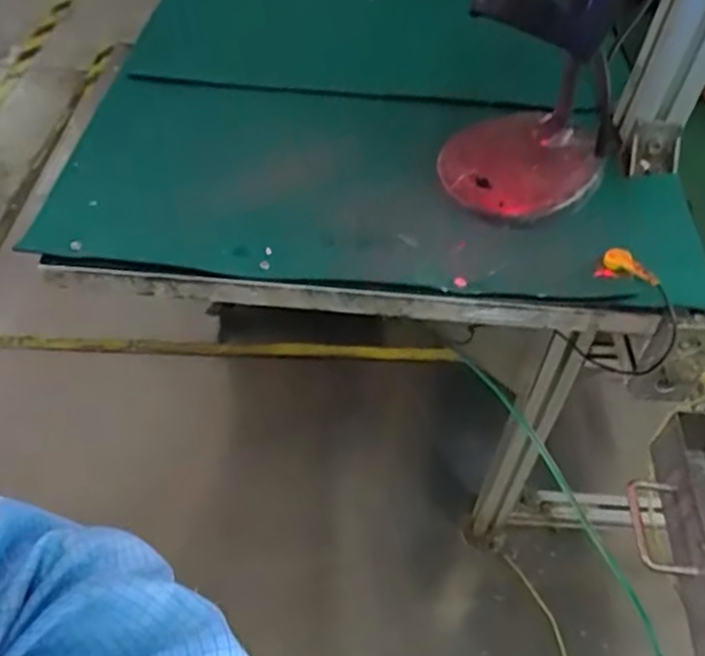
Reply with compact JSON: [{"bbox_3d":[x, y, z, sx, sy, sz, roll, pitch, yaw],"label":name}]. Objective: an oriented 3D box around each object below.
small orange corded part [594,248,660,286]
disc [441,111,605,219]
[{"bbox_3d":[0.179,-0.037,0.445,0.038,0.018,0.017,34,57,25],"label":"small orange corded part"},{"bbox_3d":[0.126,-0.124,0.516,0.103,0.011,0.122,28,58,20],"label":"disc"}]

